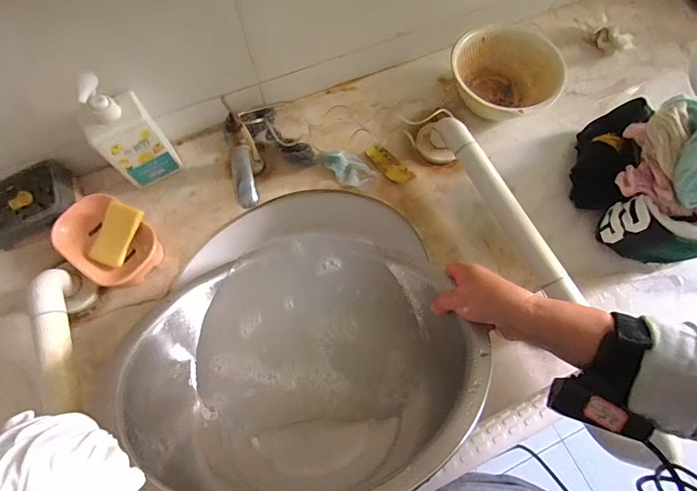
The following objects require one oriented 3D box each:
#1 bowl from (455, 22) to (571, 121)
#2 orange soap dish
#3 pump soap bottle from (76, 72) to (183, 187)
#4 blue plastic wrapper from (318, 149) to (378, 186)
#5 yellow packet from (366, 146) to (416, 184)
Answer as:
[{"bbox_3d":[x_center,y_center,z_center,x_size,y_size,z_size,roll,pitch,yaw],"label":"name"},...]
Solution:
[{"bbox_3d":[0.251,-0.270,0.611,0.160,0.088,0.171,-39,74,-13],"label":"bowl"},{"bbox_3d":[-0.339,-0.011,0.525,0.134,0.052,0.108,35,73,12],"label":"orange soap dish"},{"bbox_3d":[-0.303,-0.152,0.509,0.091,0.172,0.057,-37,74,-13],"label":"pump soap bottle"},{"bbox_3d":[0.001,-0.126,0.589,0.087,0.018,0.048,42,75,14],"label":"blue plastic wrapper"},{"bbox_3d":[0.067,-0.131,0.597,0.036,0.012,0.081,-42,75,-14],"label":"yellow packet"}]

